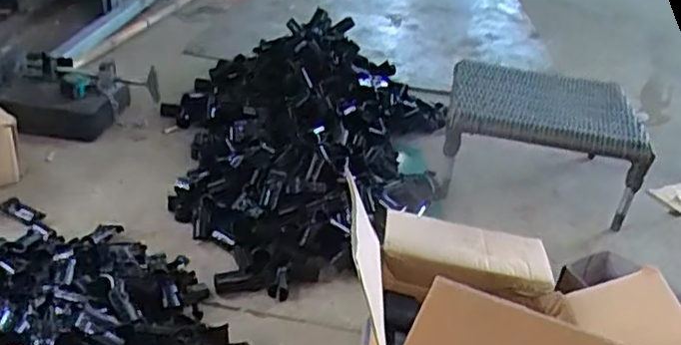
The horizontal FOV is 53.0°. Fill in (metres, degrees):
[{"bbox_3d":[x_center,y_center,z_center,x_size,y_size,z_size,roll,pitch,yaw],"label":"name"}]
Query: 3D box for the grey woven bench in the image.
[{"bbox_3d":[0.458,-0.093,1.621,0.422,0.215,0.427,11,28,6],"label":"grey woven bench"}]

